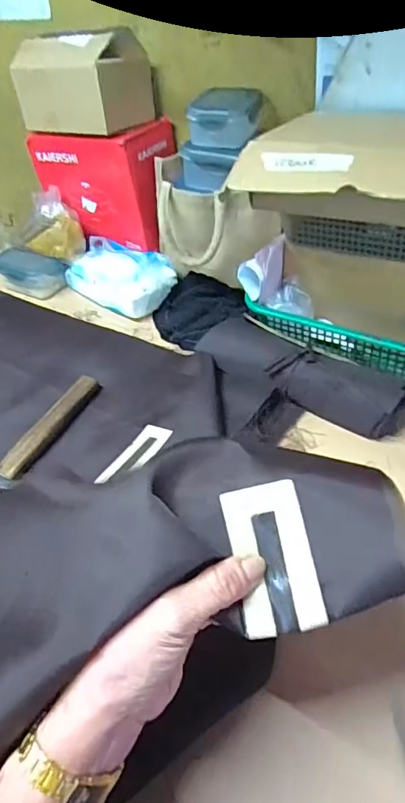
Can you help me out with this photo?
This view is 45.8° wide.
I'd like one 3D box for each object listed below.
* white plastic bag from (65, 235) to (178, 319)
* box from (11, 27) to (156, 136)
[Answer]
[{"bbox_3d":[-0.147,-0.224,0.835,0.187,0.070,0.111,32,55,33],"label":"white plastic bag"},{"bbox_3d":[-0.203,-0.533,0.799,0.207,0.116,0.134,20,49,24],"label":"box"}]

